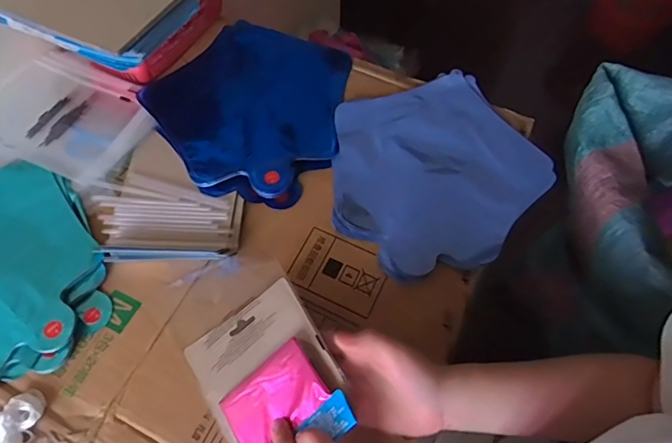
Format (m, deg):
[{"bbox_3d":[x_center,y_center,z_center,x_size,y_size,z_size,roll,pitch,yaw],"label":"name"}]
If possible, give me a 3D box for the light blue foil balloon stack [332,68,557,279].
[{"bbox_3d":[0.108,-0.061,0.527,0.242,0.015,0.221,-24,64,-14],"label":"light blue foil balloon stack"}]

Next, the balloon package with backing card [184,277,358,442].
[{"bbox_3d":[-0.060,0.132,0.402,0.117,0.021,0.138,-36,59,7],"label":"balloon package with backing card"}]

